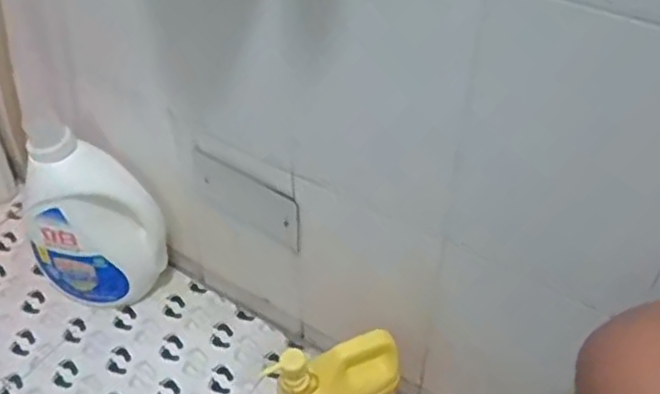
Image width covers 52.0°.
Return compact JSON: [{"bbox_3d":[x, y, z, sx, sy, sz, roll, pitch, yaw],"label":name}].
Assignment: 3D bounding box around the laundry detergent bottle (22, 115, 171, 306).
[{"bbox_3d":[-0.353,0.043,1.005,0.193,0.319,0.083,5,43,8],"label":"laundry detergent bottle"}]

